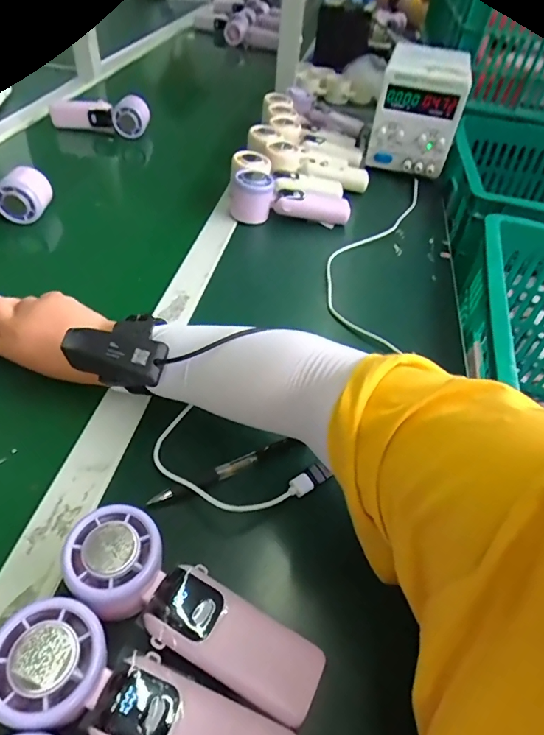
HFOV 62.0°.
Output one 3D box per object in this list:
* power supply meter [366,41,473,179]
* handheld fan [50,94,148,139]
[{"bbox_3d":[0.256,-0.453,0.790,0.135,0.154,0.195,15,48,8],"label":"power supply meter"},{"bbox_3d":[-0.311,-0.457,0.822,0.178,0.060,0.049,6,47,-1],"label":"handheld fan"}]

